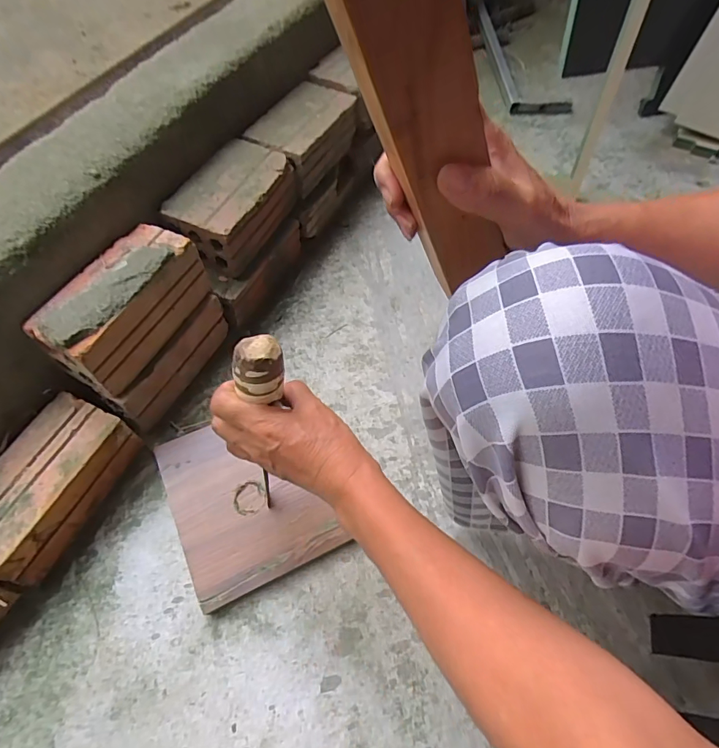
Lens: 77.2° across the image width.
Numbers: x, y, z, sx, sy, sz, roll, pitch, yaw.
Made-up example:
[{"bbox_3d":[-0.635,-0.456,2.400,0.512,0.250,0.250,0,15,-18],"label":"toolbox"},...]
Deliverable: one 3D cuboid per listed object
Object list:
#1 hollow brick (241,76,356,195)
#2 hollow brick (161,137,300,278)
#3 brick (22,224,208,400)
[{"bbox_3d":[-0.078,-0.343,0.653,0.088,0.069,0.166,23,60,12],"label":"hollow brick"},{"bbox_3d":[-0.153,-0.215,0.567,0.100,0.066,0.166,21,60,11],"label":"hollow brick"},{"bbox_3d":[-0.241,-0.074,0.467,0.085,0.079,0.169,23,60,12],"label":"brick"}]

